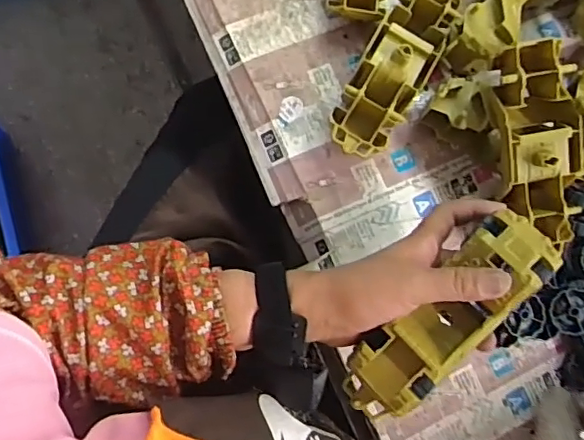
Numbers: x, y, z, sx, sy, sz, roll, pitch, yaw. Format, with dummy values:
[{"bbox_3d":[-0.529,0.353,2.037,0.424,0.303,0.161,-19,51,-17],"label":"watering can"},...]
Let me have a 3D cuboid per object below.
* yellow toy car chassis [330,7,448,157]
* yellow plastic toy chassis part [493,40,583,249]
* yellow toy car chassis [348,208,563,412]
[{"bbox_3d":[0.076,-0.112,0.496,0.054,0.053,0.129,31,81,-3],"label":"yellow toy car chassis"},{"bbox_3d":[0.192,-0.052,0.460,0.055,0.054,0.172,-15,104,-9],"label":"yellow plastic toy chassis part"},{"bbox_3d":[0.110,0.071,0.403,0.171,0.051,0.062,-44,91,0],"label":"yellow toy car chassis"}]

